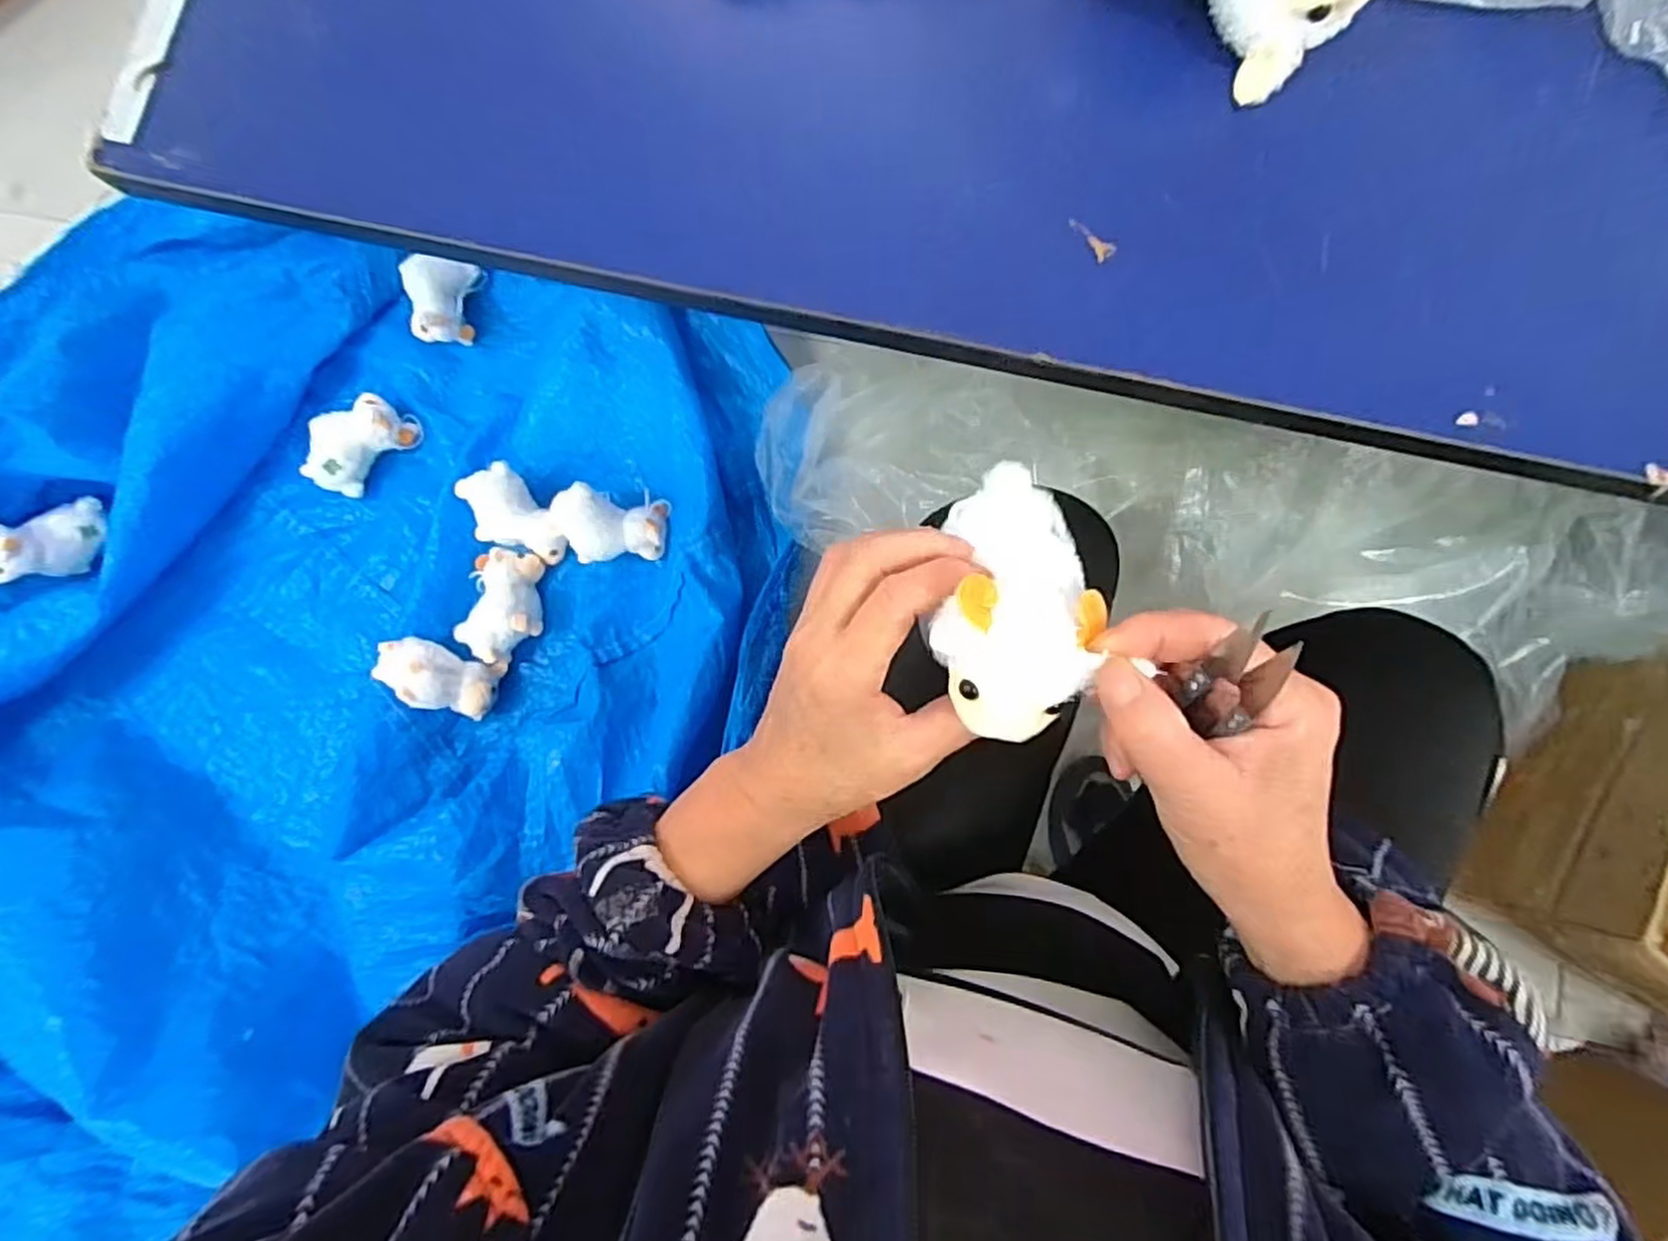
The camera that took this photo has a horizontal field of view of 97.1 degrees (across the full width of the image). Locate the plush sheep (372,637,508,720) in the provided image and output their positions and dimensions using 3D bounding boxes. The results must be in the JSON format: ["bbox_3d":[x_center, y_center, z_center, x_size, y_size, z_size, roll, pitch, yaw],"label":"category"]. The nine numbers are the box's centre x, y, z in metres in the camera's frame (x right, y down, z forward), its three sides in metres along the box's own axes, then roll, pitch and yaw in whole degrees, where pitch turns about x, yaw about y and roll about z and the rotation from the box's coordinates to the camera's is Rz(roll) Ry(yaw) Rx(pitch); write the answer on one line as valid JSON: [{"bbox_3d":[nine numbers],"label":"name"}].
[{"bbox_3d":[-0.431,0.062,0.804,0.121,0.050,0.068,23,82,-36],"label":"plush sheep"}]

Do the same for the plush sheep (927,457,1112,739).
[{"bbox_3d":[0.070,-0.015,0.285,0.055,0.046,0.114,10,46,5],"label":"plush sheep"}]

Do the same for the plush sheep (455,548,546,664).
[{"bbox_3d":[-0.370,-0.018,0.825,0.078,0.043,0.122,16,84,6],"label":"plush sheep"}]

